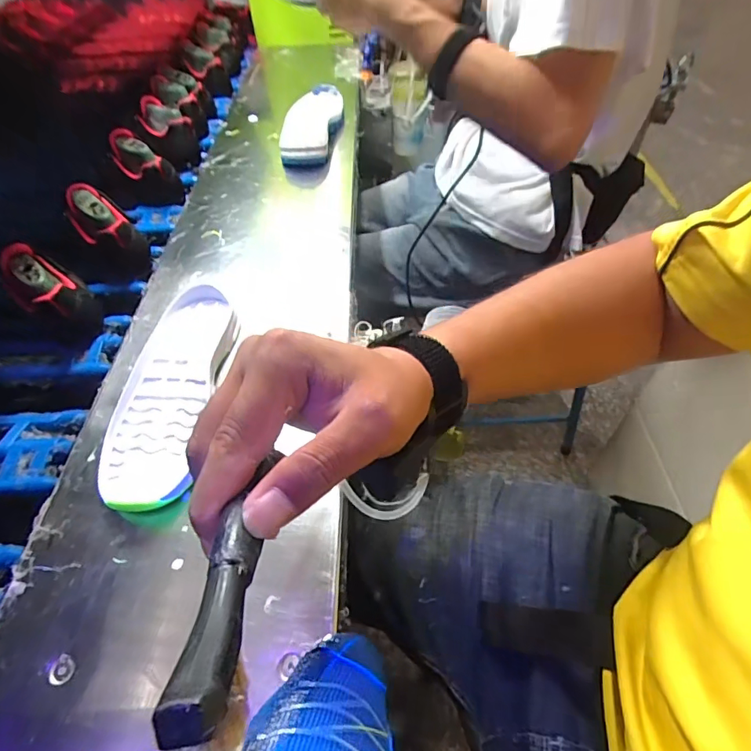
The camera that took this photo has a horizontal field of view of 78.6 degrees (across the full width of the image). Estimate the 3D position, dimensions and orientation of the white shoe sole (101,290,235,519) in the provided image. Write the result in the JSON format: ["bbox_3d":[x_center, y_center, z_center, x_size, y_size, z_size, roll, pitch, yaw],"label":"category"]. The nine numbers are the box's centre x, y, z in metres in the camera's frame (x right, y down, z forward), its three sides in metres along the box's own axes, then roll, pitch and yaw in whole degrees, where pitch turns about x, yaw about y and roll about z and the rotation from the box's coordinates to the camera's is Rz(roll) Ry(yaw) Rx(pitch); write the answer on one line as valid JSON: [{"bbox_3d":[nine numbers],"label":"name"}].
[{"bbox_3d":[-0.193,0.010,0.435,0.089,0.026,0.238,4,52,-1],"label":"white shoe sole"}]

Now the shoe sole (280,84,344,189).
[{"bbox_3d":[-0.105,-0.409,0.774,0.104,0.049,0.230,-2,53,-6],"label":"shoe sole"}]

